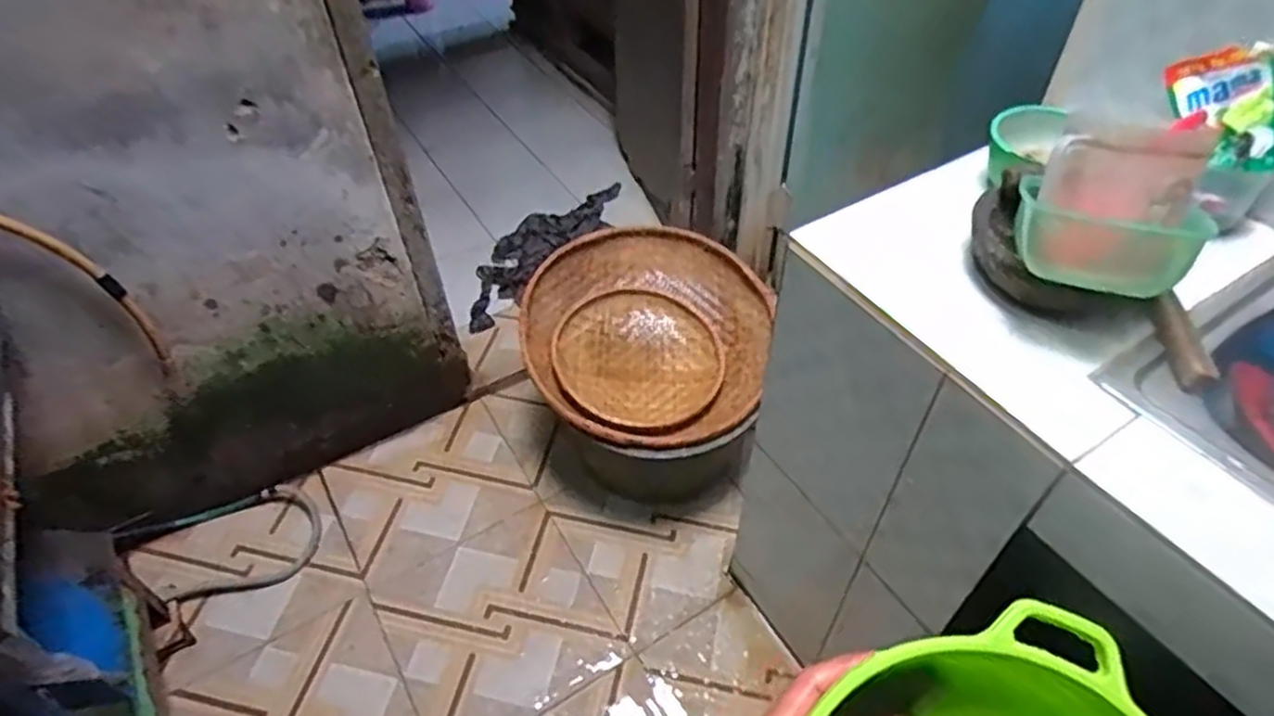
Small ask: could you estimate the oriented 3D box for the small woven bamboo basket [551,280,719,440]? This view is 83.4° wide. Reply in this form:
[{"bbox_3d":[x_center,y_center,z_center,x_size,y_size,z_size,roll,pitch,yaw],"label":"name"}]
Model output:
[{"bbox_3d":[0.001,-0.006,1.602,0.366,0.092,0.375,-1,48,1],"label":"small woven bamboo basket"}]

